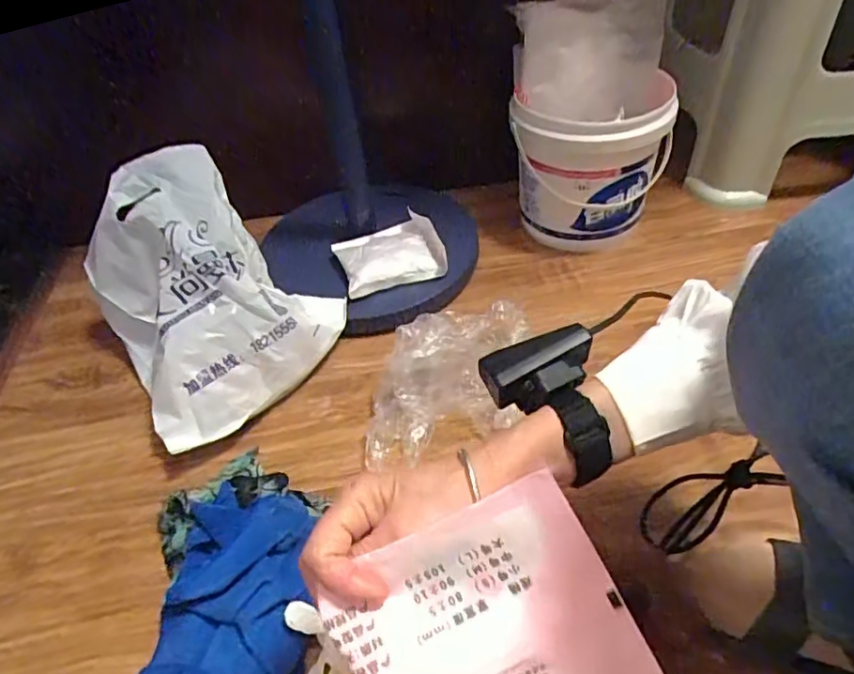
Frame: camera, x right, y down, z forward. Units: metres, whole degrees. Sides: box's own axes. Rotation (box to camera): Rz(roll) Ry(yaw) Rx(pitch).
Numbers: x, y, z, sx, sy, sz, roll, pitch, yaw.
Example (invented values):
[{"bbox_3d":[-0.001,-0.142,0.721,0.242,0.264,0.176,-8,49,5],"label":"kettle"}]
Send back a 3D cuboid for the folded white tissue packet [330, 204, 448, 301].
[{"bbox_3d":[-0.050,-0.114,0.761,0.131,0.042,0.096,-14,57,-10],"label":"folded white tissue packet"}]

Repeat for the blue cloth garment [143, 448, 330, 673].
[{"bbox_3d":[-0.177,0.214,0.506,0.149,0.061,0.270,-4,45,3],"label":"blue cloth garment"}]

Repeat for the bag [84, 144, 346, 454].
[{"bbox_3d":[-0.265,-0.048,0.674,0.243,0.217,0.242,31,56,32],"label":"bag"}]

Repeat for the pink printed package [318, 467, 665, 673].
[{"bbox_3d":[0.036,0.161,0.290,0.137,0.020,0.142,-27,77,-1],"label":"pink printed package"}]

